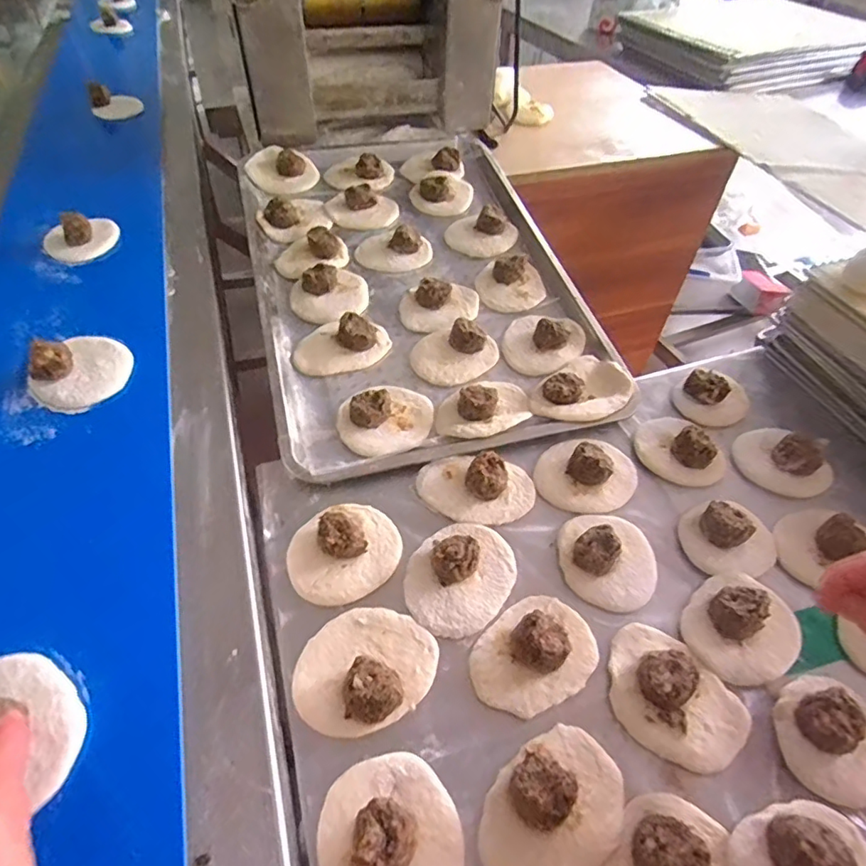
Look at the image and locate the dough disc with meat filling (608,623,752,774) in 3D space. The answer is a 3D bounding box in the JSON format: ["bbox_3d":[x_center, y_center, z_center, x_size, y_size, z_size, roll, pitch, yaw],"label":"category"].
[{"bbox_3d":[0.183,0.193,0.397,0.100,0.027,0.083,26,53,17],"label":"dough disc with meat filling"}]

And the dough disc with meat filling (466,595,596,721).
[{"bbox_3d":[0.079,0.164,0.409,0.100,0.025,0.075,-19,54,-18],"label":"dough disc with meat filling"}]

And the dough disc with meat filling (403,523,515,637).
[{"bbox_3d":[0.023,0.115,0.451,0.082,0.030,0.102,30,55,20],"label":"dough disc with meat filling"}]

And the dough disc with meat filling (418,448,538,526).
[{"bbox_3d":[0.041,0.048,0.505,0.110,0.028,0.070,5,50,1],"label":"dough disc with meat filling"}]

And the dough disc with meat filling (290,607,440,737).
[{"bbox_3d":[-0.051,0.170,0.398,0.106,0.024,0.084,-20,54,-19],"label":"dough disc with meat filling"}]

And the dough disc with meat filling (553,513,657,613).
[{"bbox_3d":[0.155,0.106,0.467,0.084,0.032,0.087,2,50,-2],"label":"dough disc with meat filling"}]

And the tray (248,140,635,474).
[{"bbox_3d":[-0.026,-0.213,0.695,0.384,0.034,0.570,-11,57,-12],"label":"tray"}]

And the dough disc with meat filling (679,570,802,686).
[{"bbox_3d":[0.255,0.154,0.434,0.096,0.034,0.079,-28,57,-24],"label":"dough disc with meat filling"}]

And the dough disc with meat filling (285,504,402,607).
[{"bbox_3d":[-0.077,0.099,0.461,0.097,0.027,0.084,-25,56,-22],"label":"dough disc with meat filling"}]

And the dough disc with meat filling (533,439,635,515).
[{"bbox_3d":[0.153,0.033,0.524,0.091,0.029,0.086,2,50,-2],"label":"dough disc with meat filling"}]

